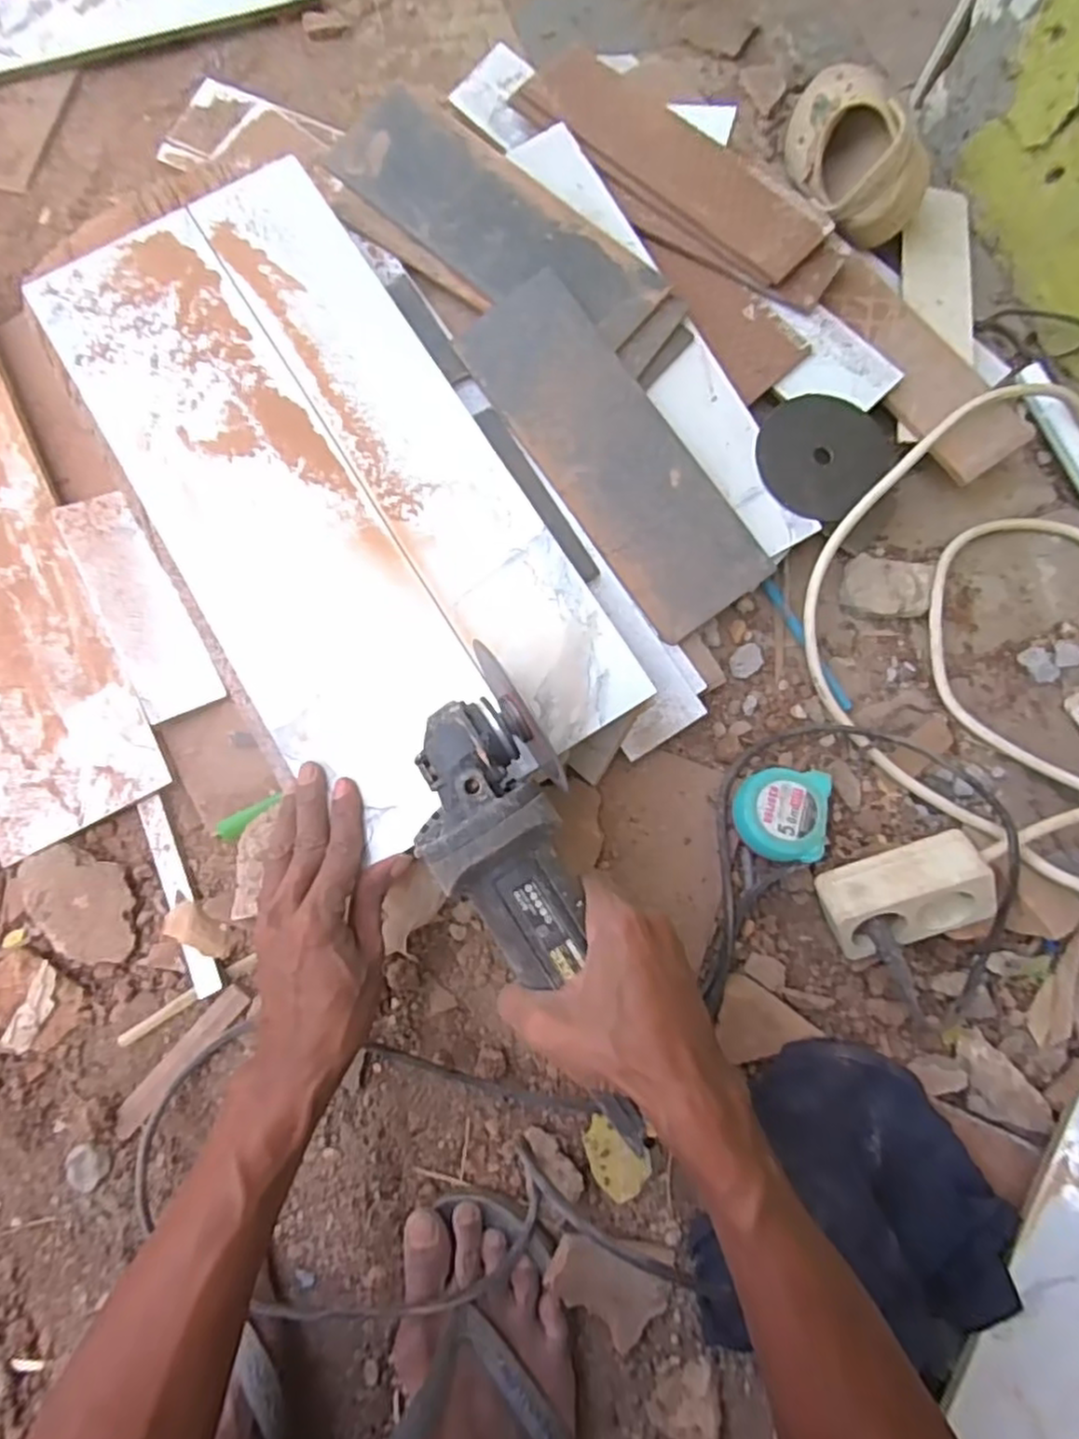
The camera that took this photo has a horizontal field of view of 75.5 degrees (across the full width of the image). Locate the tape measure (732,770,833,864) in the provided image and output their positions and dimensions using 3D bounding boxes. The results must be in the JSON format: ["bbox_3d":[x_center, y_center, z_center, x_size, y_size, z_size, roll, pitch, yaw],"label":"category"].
[{"bbox_3d":[0.176,0.070,0.517,0.063,0.040,0.066,9,78,1],"label":"tape measure"}]

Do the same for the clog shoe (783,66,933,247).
[{"bbox_3d":[0.266,-0.485,0.588,0.068,0.080,0.152,-10,78,-3],"label":"clog shoe"}]

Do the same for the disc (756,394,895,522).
[{"bbox_3d":[0.223,-0.207,0.548,0.101,0.004,0.102,0,81,2],"label":"disc"}]

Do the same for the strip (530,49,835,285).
[{"bbox_3d":[0.114,-0.479,0.591,0.076,0.011,0.299,-43,78,-8],"label":"strip"}]

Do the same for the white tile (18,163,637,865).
[{"bbox_3d":[-0.148,-0.163,0.480,0.225,0.014,0.481,-32,80,-8],"label":"white tile"}]

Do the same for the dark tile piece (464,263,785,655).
[{"bbox_3d":[0.056,-0.205,0.539,0.098,0.012,0.295,-34,87,6],"label":"dark tile piece"}]

